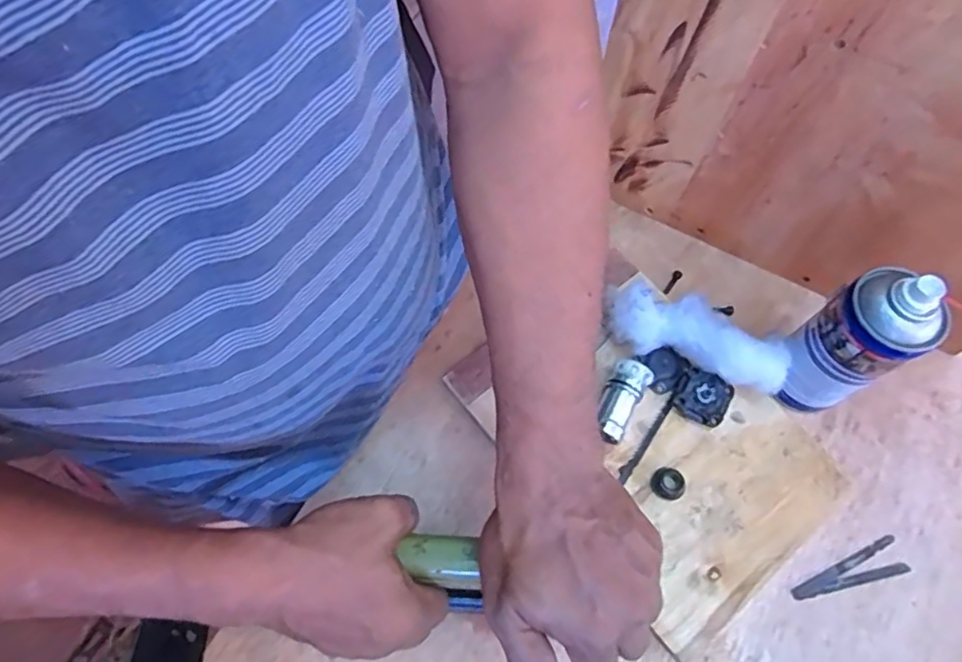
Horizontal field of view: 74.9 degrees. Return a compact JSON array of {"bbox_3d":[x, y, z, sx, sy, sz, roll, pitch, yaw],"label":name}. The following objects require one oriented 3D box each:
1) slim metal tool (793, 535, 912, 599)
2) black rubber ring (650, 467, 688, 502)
[{"bbox_3d":[0.284,0.188,0.488,0.093,0.004,0.026,-18,66,-7],"label":"slim metal tool"},{"bbox_3d":[0.149,0.123,0.503,0.027,0.007,0.025,-1,65,1],"label":"black rubber ring"}]

